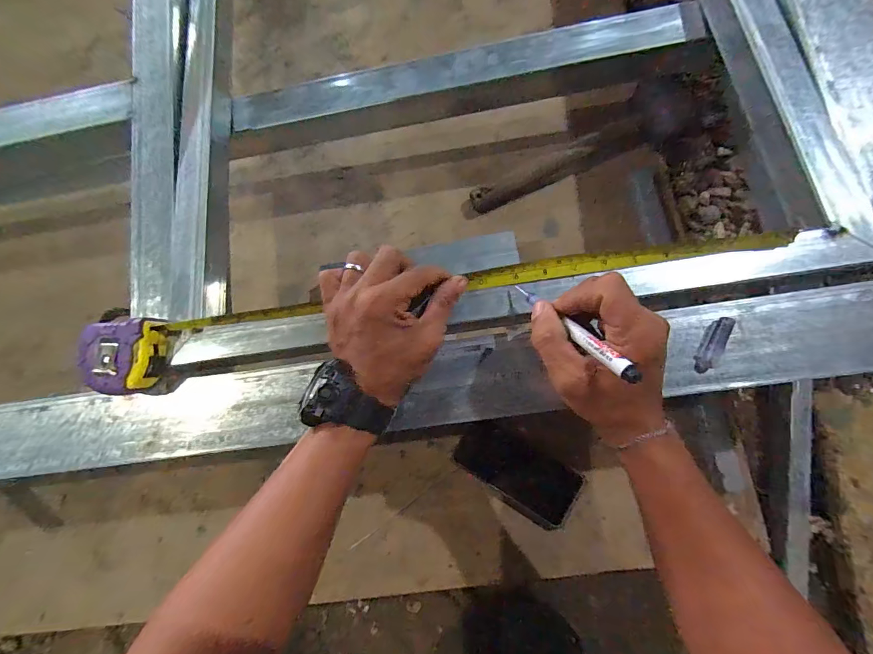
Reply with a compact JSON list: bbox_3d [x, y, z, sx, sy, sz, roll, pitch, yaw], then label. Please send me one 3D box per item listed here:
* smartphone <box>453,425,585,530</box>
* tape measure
[{"bbox_3d":[0.105,0.192,0.501,0.157,0.008,0.082,29,87,9],"label":"smartphone"},{"bbox_3d":[-0.017,-0.018,0.336,0.606,0.033,0.064,-9,82,3],"label":"tape measure"}]

